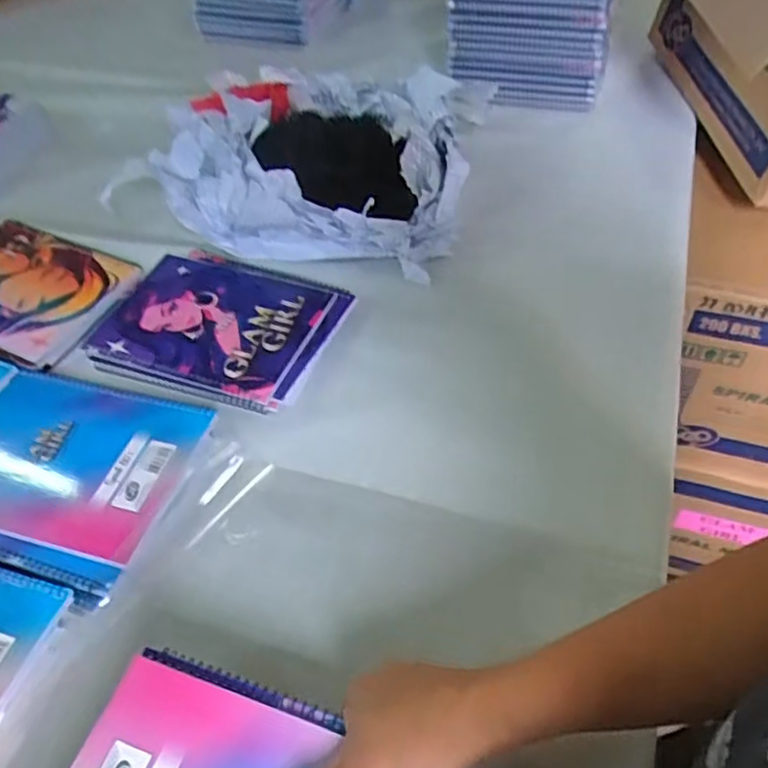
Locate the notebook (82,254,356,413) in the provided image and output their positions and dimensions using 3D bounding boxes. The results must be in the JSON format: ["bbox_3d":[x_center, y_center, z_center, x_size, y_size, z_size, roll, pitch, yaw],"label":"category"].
[{"bbox_3d":[-0.161,-0.064,0.649,0.226,0.015,0.166,17,51,14],"label":"notebook"}]

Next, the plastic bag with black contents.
[{"bbox_3d":[-0.084,-0.254,0.760,0.347,0.093,0.249,9,50,8],"label":"plastic bag with black contents"}]

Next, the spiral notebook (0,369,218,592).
[{"bbox_3d":[-0.266,0.060,0.543,0.207,0.012,0.162,15,51,12],"label":"spiral notebook"}]

